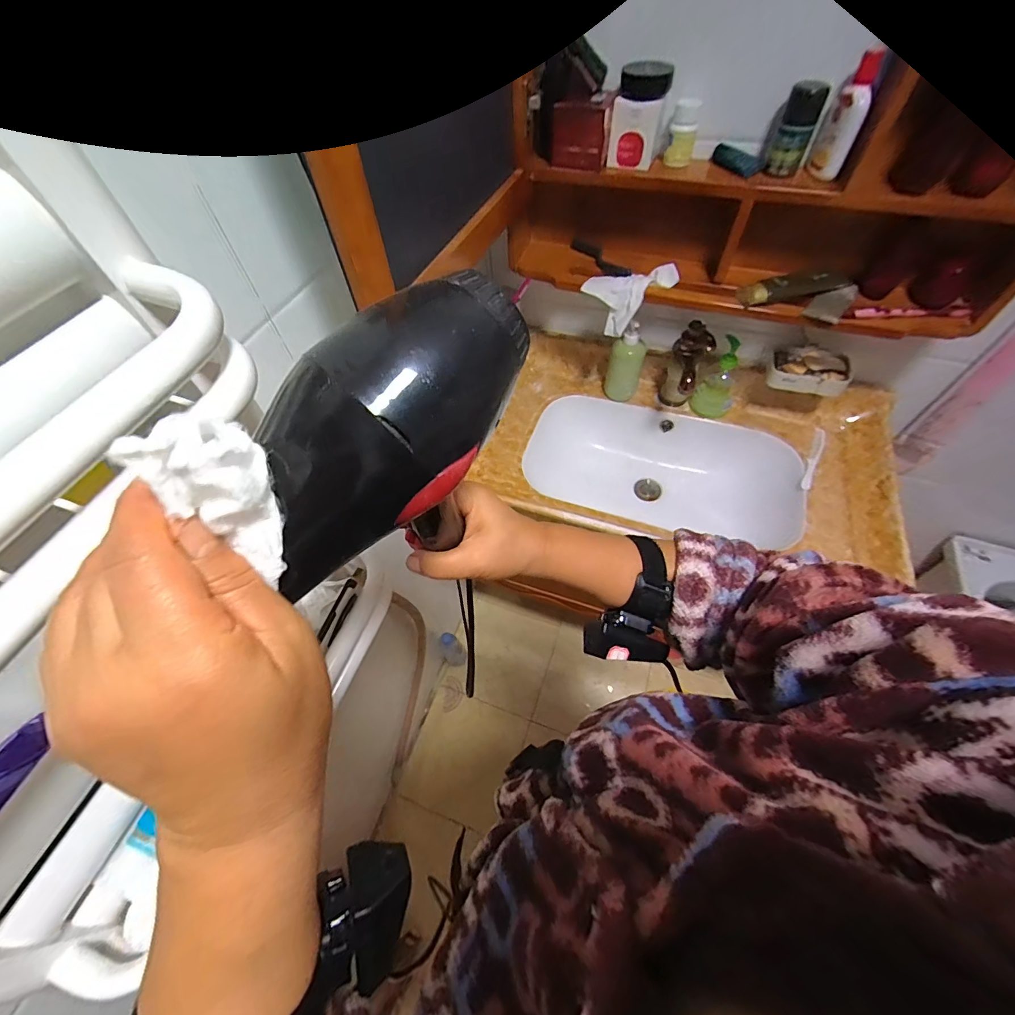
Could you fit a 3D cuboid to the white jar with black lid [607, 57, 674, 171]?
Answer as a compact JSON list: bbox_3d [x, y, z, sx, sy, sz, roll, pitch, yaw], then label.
[{"bbox_3d":[0.202,-0.599,0.661,0.078,0.112,0.059,11,58,11],"label":"white jar with black lid"}]

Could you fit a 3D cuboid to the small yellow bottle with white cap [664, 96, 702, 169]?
[{"bbox_3d":[0.271,-0.580,0.668,0.039,0.075,0.043,11,58,11],"label":"small yellow bottle with white cap"}]

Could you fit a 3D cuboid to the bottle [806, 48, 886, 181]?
[{"bbox_3d":[0.470,-0.542,0.599,0.048,0.130,0.048,25,61,18],"label":"bottle"}]

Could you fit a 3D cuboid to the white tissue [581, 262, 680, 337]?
[{"bbox_3d":[0.227,-0.392,0.805,0.156,0.079,0.094,-27,59,-14],"label":"white tissue"}]

